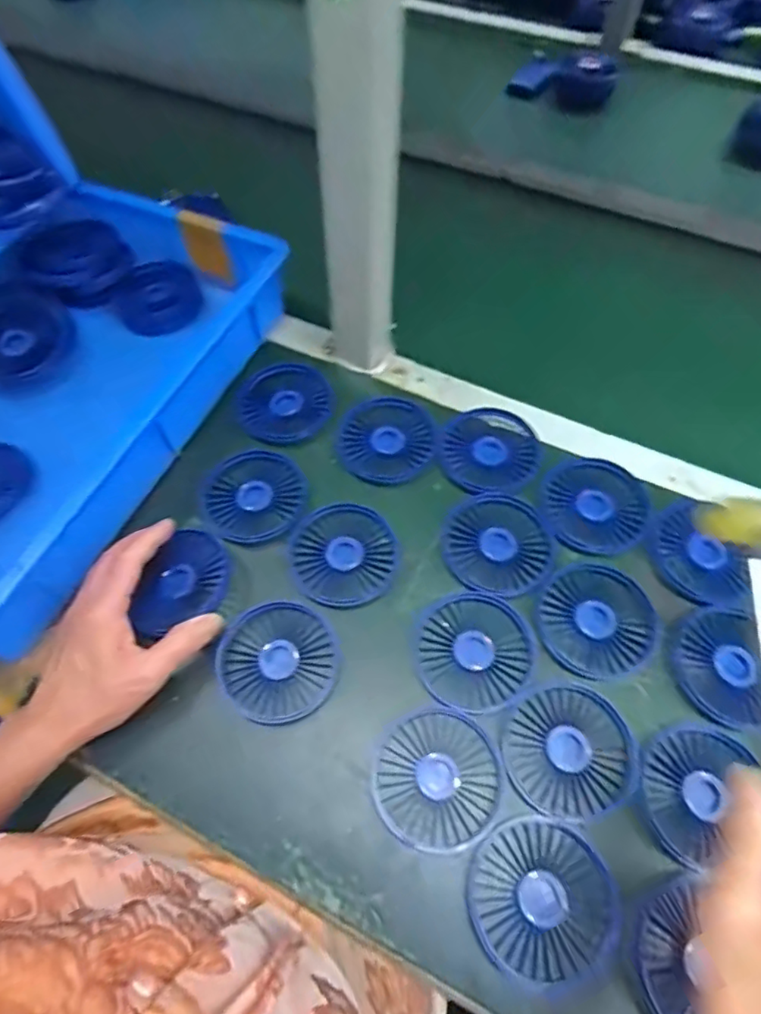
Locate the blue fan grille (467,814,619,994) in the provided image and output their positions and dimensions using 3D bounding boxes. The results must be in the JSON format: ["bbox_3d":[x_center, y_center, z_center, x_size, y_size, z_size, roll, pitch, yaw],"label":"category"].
[{"bbox_3d":[0.100,0.243,0.356,0.085,0.012,0.085,0,60,0],"label":"blue fan grille"}]

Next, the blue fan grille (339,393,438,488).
[{"bbox_3d":[0.007,-0.061,0.515,0.088,0.007,0.084,0,60,0],"label":"blue fan grille"}]

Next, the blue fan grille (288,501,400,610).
[{"bbox_3d":[-0.030,0.038,0.465,0.084,0.007,0.085,0,60,0],"label":"blue fan grille"}]

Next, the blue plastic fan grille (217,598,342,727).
[{"bbox_3d":[-0.075,0.115,0.431,0.086,0.012,0.087,0,60,0],"label":"blue plastic fan grille"}]

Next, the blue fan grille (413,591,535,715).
[{"bbox_3d":[0.070,0.107,0.429,0.086,0.006,0.084,0,60,0],"label":"blue fan grille"}]

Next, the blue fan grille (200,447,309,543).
[{"bbox_3d":[-0.108,-0.009,0.496,0.086,0.009,0.085,0,60,0],"label":"blue fan grille"}]

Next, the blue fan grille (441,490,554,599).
[{"bbox_3d":[0.094,0.030,0.468,0.083,0.009,0.088,0,60,0],"label":"blue fan grille"}]

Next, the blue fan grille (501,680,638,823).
[{"bbox_3d":[0.129,0.167,0.395,0.086,0.006,0.083,0,60,0],"label":"blue fan grille"}]

